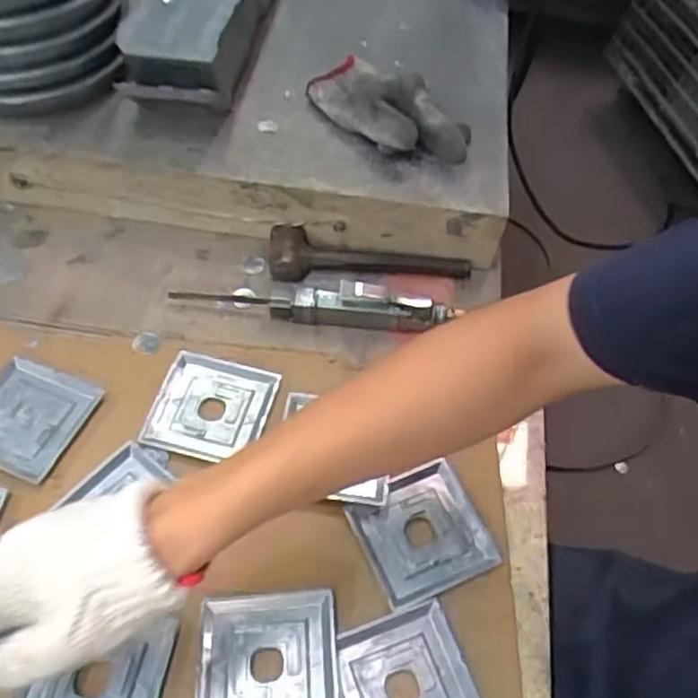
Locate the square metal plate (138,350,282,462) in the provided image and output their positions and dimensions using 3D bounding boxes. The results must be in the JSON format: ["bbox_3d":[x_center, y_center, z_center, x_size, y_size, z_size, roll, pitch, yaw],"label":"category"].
[{"bbox_3d":[-0.111,0.046,0.562,0.093,0.012,0.089,11,55,3],"label":"square metal plate"}]

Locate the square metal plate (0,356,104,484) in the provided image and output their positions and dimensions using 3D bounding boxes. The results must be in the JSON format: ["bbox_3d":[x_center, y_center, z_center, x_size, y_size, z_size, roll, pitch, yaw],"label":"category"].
[{"bbox_3d":[-0.257,0.053,0.550,0.087,0.005,0.090,21,56,10],"label":"square metal plate"}]

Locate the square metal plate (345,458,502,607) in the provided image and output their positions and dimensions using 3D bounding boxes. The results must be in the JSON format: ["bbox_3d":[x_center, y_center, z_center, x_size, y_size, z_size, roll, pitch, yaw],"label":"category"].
[{"bbox_3d":[0.053,0.134,0.510,0.090,0.007,0.088,-19,58,-17],"label":"square metal plate"}]

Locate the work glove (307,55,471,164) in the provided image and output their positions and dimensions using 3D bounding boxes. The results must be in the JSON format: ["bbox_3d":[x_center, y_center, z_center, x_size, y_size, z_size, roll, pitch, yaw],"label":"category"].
[{"bbox_3d":[0.046,-0.233,0.655,0.092,0.043,0.169,-34,64,-25],"label":"work glove"}]

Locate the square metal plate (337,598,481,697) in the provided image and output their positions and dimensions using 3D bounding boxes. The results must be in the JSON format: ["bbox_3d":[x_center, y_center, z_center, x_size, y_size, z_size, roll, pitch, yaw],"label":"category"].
[{"bbox_3d":[0.036,0.223,0.453,0.088,0.007,0.089,-15,57,-14],"label":"square metal plate"}]

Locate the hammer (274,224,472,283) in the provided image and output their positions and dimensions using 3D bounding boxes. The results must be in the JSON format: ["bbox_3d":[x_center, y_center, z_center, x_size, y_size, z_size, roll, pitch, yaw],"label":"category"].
[{"bbox_3d":[0.020,-0.088,0.653,0.189,0.032,0.040,2,55,-3],"label":"hammer"}]

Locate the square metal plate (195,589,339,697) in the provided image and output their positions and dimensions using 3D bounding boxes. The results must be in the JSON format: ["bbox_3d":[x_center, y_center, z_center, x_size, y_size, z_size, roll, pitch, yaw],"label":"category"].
[{"bbox_3d":[-0.053,0.204,0.448,0.090,0.010,0.089,-1,55,-5],"label":"square metal plate"}]

